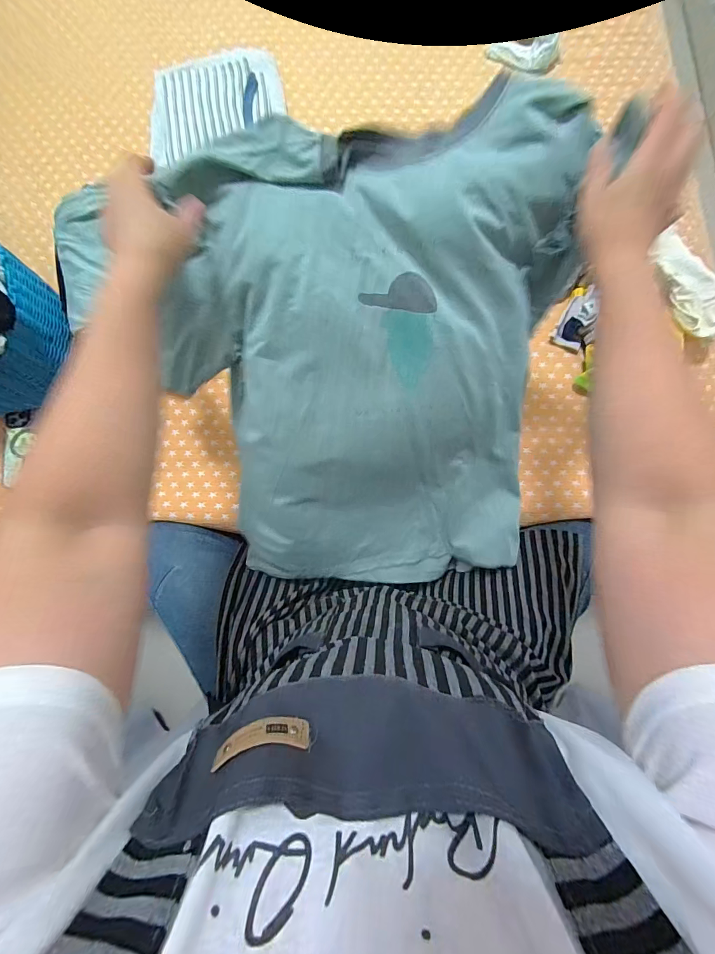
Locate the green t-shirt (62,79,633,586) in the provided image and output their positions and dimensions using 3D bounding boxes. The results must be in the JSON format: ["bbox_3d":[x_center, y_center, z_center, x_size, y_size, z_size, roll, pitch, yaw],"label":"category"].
[{"bbox_3d":[0.009,-0.078,0.486,0.561,0.110,0.593,-13,114,3],"label":"green t-shirt"}]

